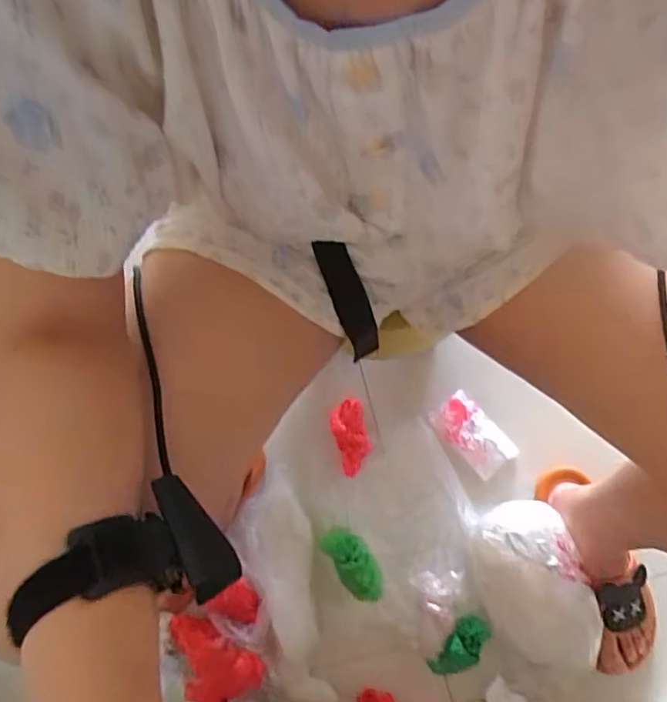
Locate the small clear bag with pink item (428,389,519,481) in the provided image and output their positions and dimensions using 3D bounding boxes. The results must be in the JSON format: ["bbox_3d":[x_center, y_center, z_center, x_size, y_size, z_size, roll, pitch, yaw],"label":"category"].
[{"bbox_3d":[0.207,0.121,0.849,0.074,0.020,0.125,-41,78,-8],"label":"small clear bag with pink item"}]

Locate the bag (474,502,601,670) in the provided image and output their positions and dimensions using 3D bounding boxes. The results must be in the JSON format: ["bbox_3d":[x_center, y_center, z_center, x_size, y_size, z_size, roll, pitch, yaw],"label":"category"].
[{"bbox_3d":[0.253,0.297,0.726,0.121,0.124,0.203,-20,76,-4],"label":"bag"}]

